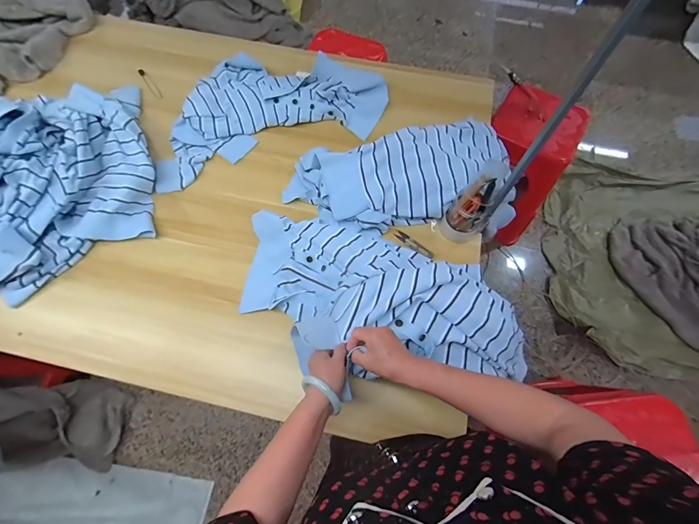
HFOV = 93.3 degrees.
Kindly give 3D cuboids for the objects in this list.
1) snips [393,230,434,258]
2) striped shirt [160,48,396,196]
[{"bbox_3d":[0.150,-0.040,0.767,0.101,0.008,0.021,36,71,13],"label":"snips"},{"bbox_3d":[-0.225,-0.436,0.899,0.620,0.060,0.348,-19,69,-9],"label":"striped shirt"}]

